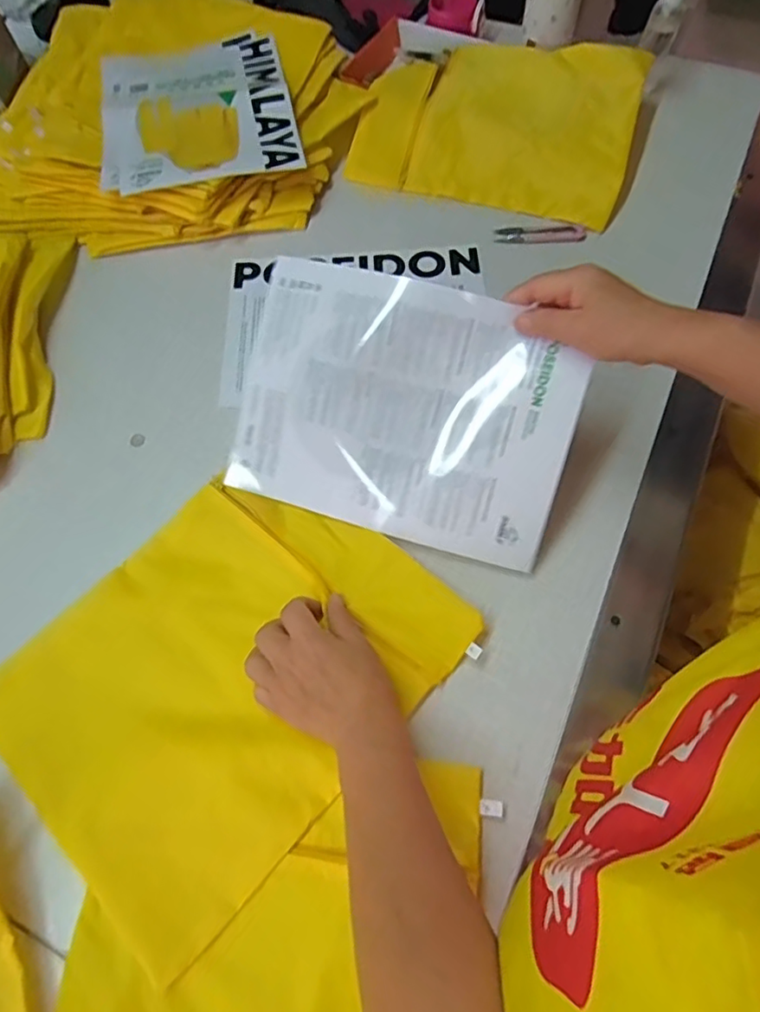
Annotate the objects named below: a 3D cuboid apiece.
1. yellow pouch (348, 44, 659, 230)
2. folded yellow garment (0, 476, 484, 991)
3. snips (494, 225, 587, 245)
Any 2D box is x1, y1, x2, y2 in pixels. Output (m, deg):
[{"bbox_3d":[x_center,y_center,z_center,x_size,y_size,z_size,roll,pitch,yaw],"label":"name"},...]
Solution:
[{"bbox_3d":[0.149,-0.480,0.725,0.327,0.064,0.252,18,66,11],"label":"yellow pouch"},{"bbox_3d":[-0.122,0.125,0.470,0.263,0.020,0.318,41,72,19],"label":"folded yellow garment"},{"bbox_3d":[0.185,-0.311,0.674,0.100,0.010,0.026,2,64,4],"label":"snips"}]

